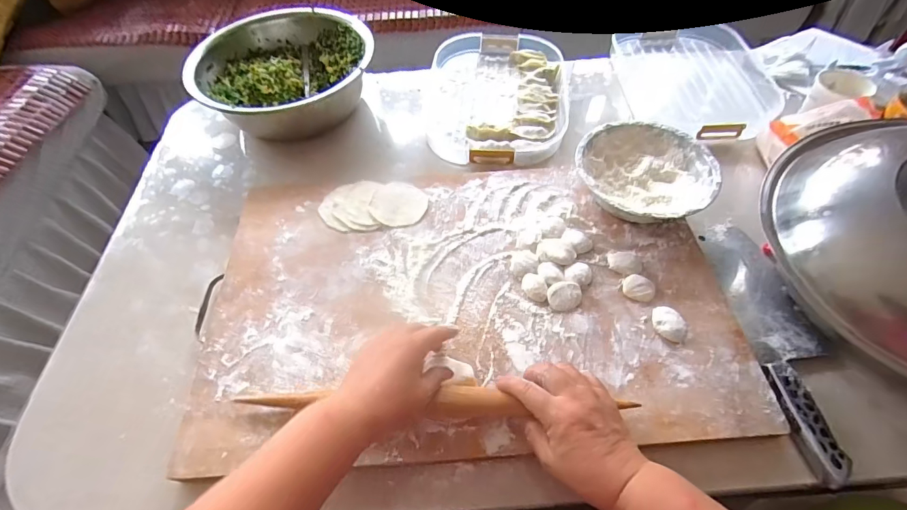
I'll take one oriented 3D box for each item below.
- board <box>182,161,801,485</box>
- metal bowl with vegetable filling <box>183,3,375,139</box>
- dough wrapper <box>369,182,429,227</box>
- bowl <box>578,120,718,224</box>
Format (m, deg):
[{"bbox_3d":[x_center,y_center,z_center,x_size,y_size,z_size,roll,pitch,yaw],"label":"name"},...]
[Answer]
[{"bbox_3d":[0.012,0.041,0.483,0.558,0.029,0.356,-5,55,-1],"label":"board"},{"bbox_3d":[-0.267,-0.288,0.685,0.275,0.094,0.246,-17,57,-9],"label":"metal bowl with vegetable filling"},{"bbox_3d":[-0.071,-0.068,0.554,0.072,0.004,0.070,10,60,3],"label":"dough wrapper"},{"bbox_3d":[0.235,-0.096,0.532,0.163,0.051,0.154,14,57,12],"label":"bowl"}]

